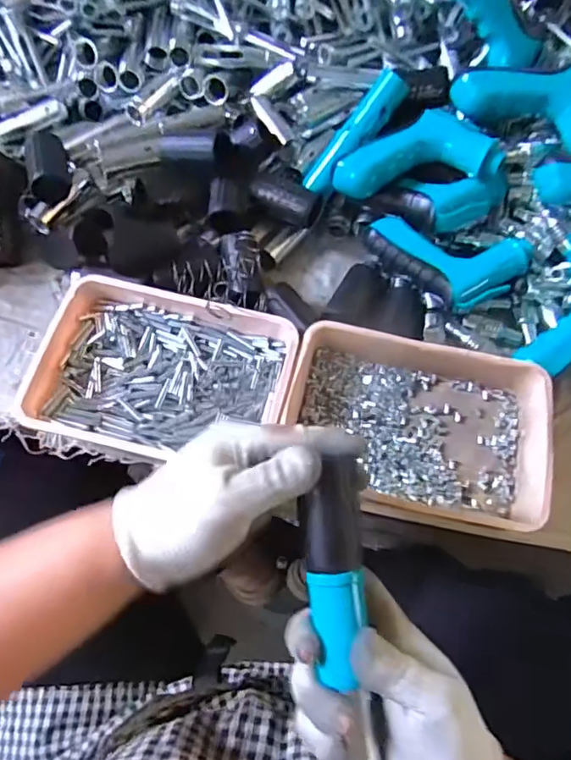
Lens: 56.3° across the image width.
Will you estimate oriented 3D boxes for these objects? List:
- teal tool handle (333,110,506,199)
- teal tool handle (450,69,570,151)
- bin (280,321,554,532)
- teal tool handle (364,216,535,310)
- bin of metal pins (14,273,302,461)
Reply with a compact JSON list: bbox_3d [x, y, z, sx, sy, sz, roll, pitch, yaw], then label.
[{"bbox_3d":[0.110,-0.196,0.464,0.134,0.028,0.058,-9,67,9],"label":"teal tool handle"},{"bbox_3d":[0.218,-0.245,0.464,0.136,0.032,0.058,24,68,9],"label":"teal tool handle"},{"bbox_3d":[0.101,0.035,0.427,0.200,0.042,0.140,14,67,5],"label":"bin"},{"bbox_3d":[0.137,-0.098,0.470,0.140,0.040,0.071,15,67,5],"label":"teal tool handle"},{"bbox_3d":[-0.098,-0.005,0.436,0.198,0.036,0.139,14,67,5],"label":"bin of metal pins"}]

